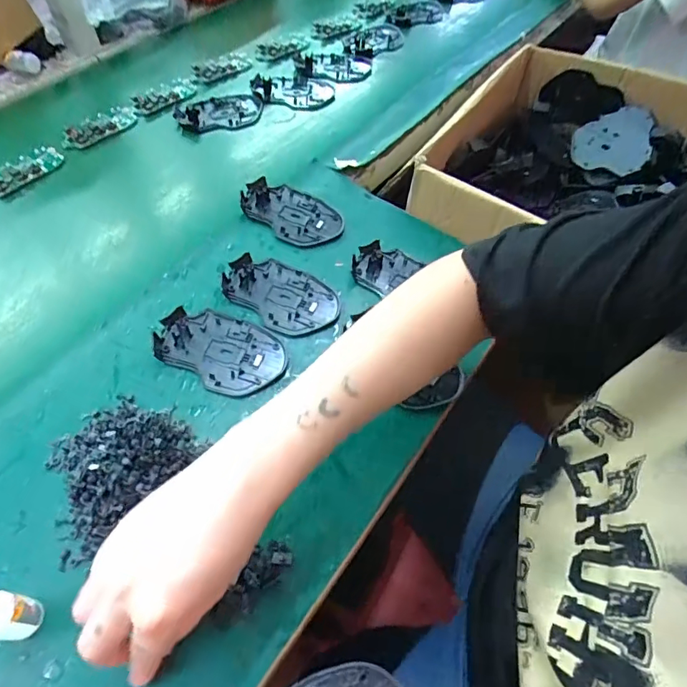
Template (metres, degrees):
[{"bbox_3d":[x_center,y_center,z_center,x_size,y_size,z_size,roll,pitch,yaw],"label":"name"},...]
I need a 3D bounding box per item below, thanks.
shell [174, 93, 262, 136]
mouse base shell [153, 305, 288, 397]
[{"bbox_3d":[-0.168,-0.310,0.645,0.113,0.024,0.062,-13,56,-12],"label":"shell"},{"bbox_3d":[-0.109,0.003,0.424,0.114,0.010,0.071,21,57,11],"label":"mouse base shell"}]

